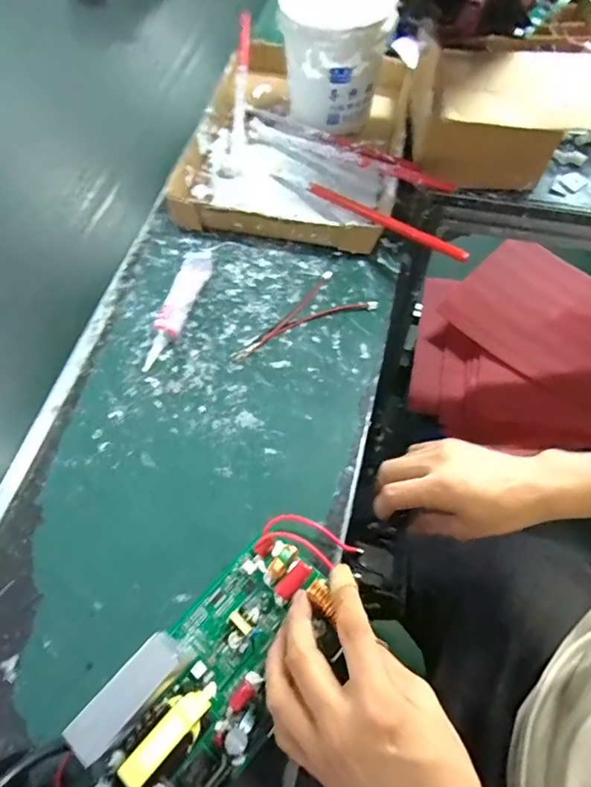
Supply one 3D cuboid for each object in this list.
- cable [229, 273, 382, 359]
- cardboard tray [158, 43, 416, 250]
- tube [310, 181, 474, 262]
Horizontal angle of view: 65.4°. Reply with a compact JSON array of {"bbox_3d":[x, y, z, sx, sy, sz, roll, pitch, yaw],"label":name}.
[{"bbox_3d":[0.002,-0.076,0.448,0.146,0.009,0.057,-28,67,-12],"label":"cable"},{"bbox_3d":[0.007,-0.321,0.556,0.236,0.037,0.342,9,64,5],"label":"cardboard tray"},{"bbox_3d":[0.085,-0.176,0.461,0.012,0.014,0.204,-38,54,-16],"label":"tube"}]

